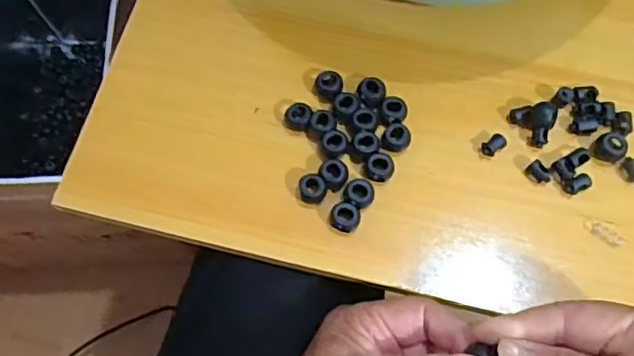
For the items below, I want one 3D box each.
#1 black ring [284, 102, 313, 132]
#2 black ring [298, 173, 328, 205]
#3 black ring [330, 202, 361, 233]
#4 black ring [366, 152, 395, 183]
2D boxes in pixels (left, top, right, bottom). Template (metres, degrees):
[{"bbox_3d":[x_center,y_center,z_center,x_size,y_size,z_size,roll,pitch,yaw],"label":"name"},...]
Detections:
[{"bbox_3d":[-0.012,-0.038,0.363,0.017,0.009,0.016,0,71,1],"label":"black ring"},{"bbox_3d":[-0.003,0.006,0.346,0.016,0.012,0.016,0,71,1],"label":"black ring"},{"bbox_3d":[0.017,0.023,0.340,0.017,0.010,0.015,13,71,5],"label":"black ring"},{"bbox_3d":[0.037,-0.007,0.349,0.017,0.007,0.017,0,71,1],"label":"black ring"}]

